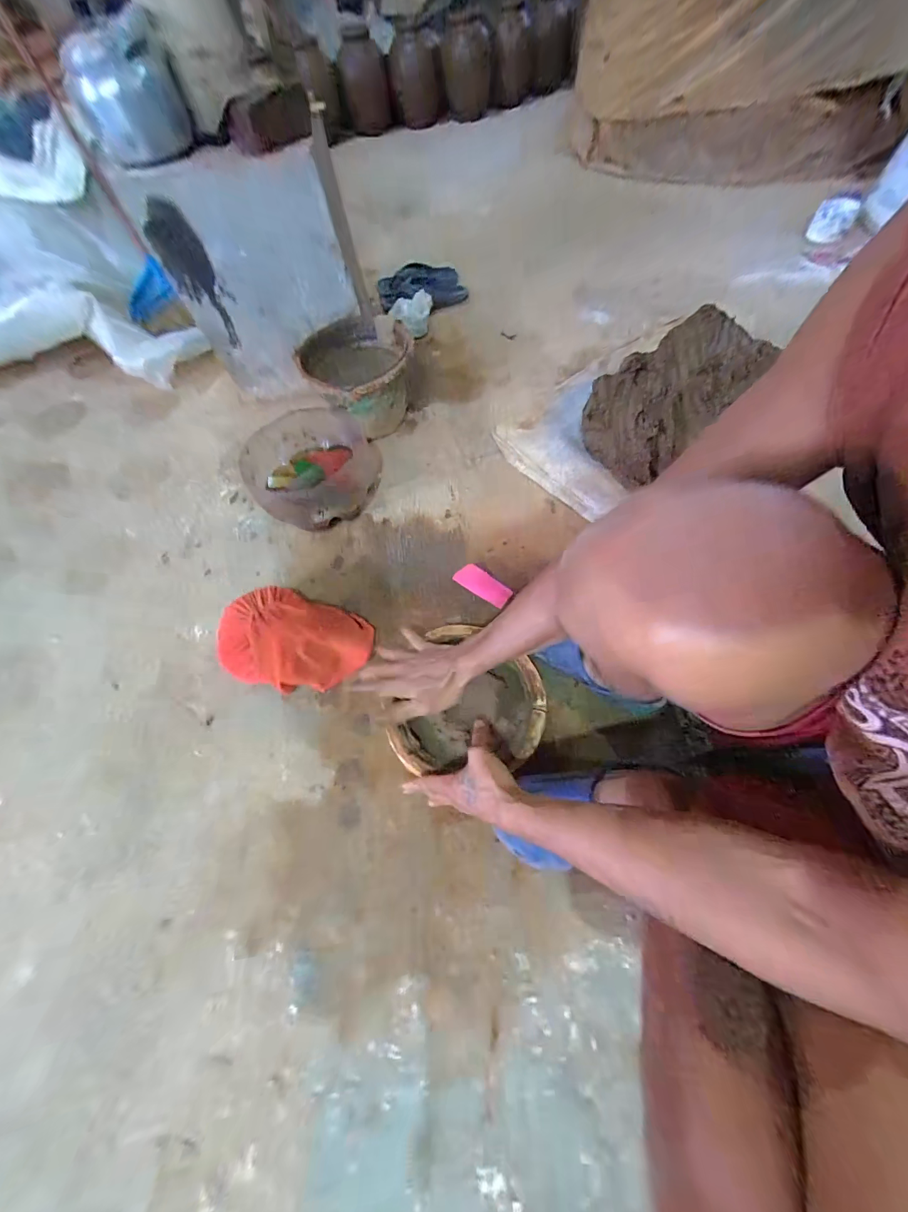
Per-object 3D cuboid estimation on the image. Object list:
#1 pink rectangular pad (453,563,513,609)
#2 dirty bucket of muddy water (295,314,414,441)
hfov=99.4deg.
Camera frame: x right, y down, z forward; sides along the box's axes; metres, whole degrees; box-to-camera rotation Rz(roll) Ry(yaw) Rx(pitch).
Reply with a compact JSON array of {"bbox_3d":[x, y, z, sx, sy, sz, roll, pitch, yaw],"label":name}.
[{"bbox_3d":[0.054,-0.038,0.701,0.106,0.016,0.043,33,69,18],"label":"pink rectangular pad"},{"bbox_3d":[-0.203,-0.508,0.861,0.231,0.137,0.254,-26,64,-9],"label":"dirty bucket of muddy water"}]

